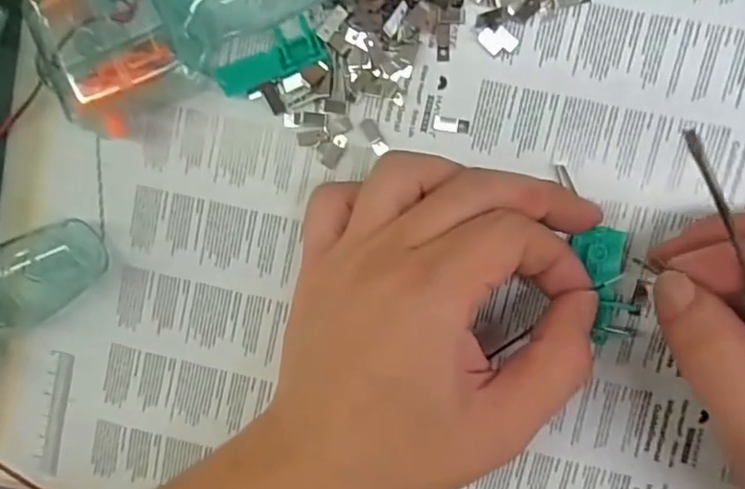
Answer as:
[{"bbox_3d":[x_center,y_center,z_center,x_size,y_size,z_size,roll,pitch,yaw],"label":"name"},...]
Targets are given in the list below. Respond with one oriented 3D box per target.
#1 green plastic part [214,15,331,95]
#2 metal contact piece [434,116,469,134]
[{"bbox_3d":[-0.040,-0.073,0.226,0.042,0.010,0.018,-18,95,8],"label":"green plastic part"},{"bbox_3d":[0.031,-0.047,0.227,0.014,0.004,0.006,7,98,6],"label":"metal contact piece"}]

